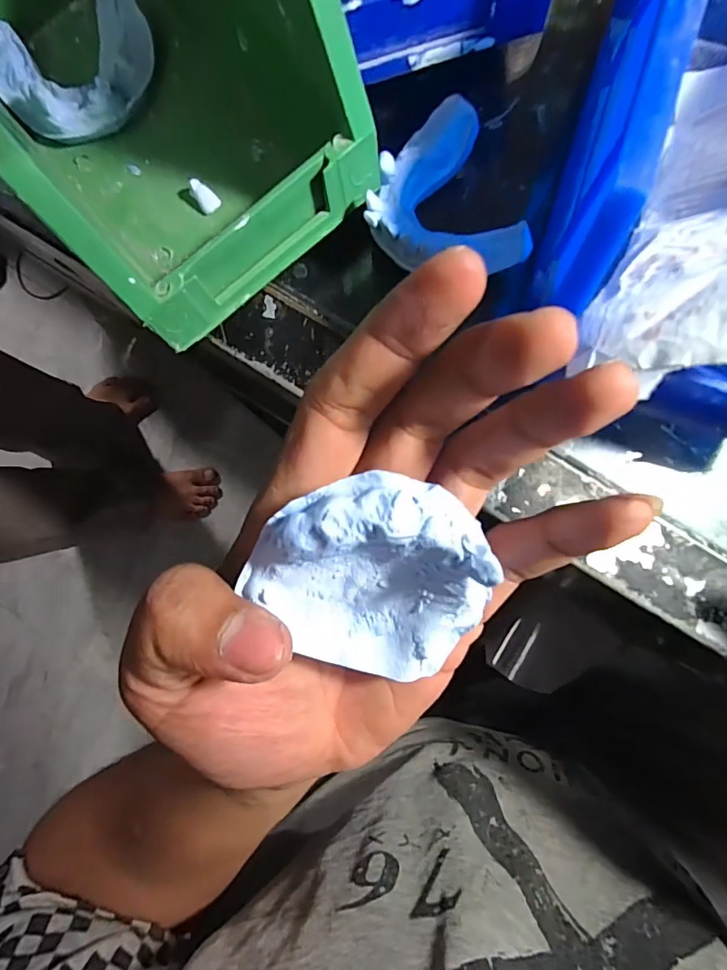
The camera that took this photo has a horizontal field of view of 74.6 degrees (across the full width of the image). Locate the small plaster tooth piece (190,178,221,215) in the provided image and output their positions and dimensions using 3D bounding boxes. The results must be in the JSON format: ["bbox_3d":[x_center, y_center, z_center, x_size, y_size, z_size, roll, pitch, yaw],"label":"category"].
[{"bbox_3d":[-0.064,-0.117,0.193,0.008,0.006,0.011,-34,85,0],"label":"small plaster tooth piece"}]

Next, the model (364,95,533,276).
[{"bbox_3d":[0.032,-0.113,0.181,0.062,0.020,0.060,-5,86,2],"label":"model"}]

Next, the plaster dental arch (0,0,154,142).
[{"bbox_3d":[-0.117,-0.168,0.191,0.066,0.015,0.048,-20,85,1],"label":"plaster dental arch"}]

